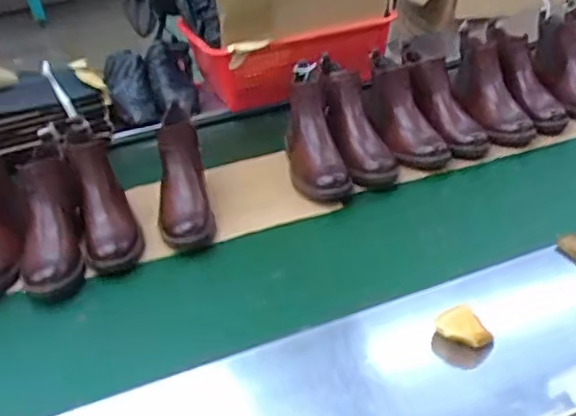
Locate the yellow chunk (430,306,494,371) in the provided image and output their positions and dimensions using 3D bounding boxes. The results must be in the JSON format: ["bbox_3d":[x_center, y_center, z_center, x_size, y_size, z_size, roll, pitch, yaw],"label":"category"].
[{"bbox_3d":[0.202,0.152,0.709,0.065,0.055,0.051,4,32,18],"label":"yellow chunk"}]

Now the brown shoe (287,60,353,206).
[{"bbox_3d":[0.042,-0.136,1.121,0.094,0.175,0.244,-9,31,-3],"label":"brown shoe"}]

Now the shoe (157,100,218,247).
[{"bbox_3d":[-0.175,-0.062,1.009,0.086,0.092,0.267,-8,70,-1],"label":"shoe"}]

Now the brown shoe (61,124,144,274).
[{"bbox_3d":[-0.300,-0.019,0.974,0.088,0.158,0.209,-17,32,-16],"label":"brown shoe"}]

